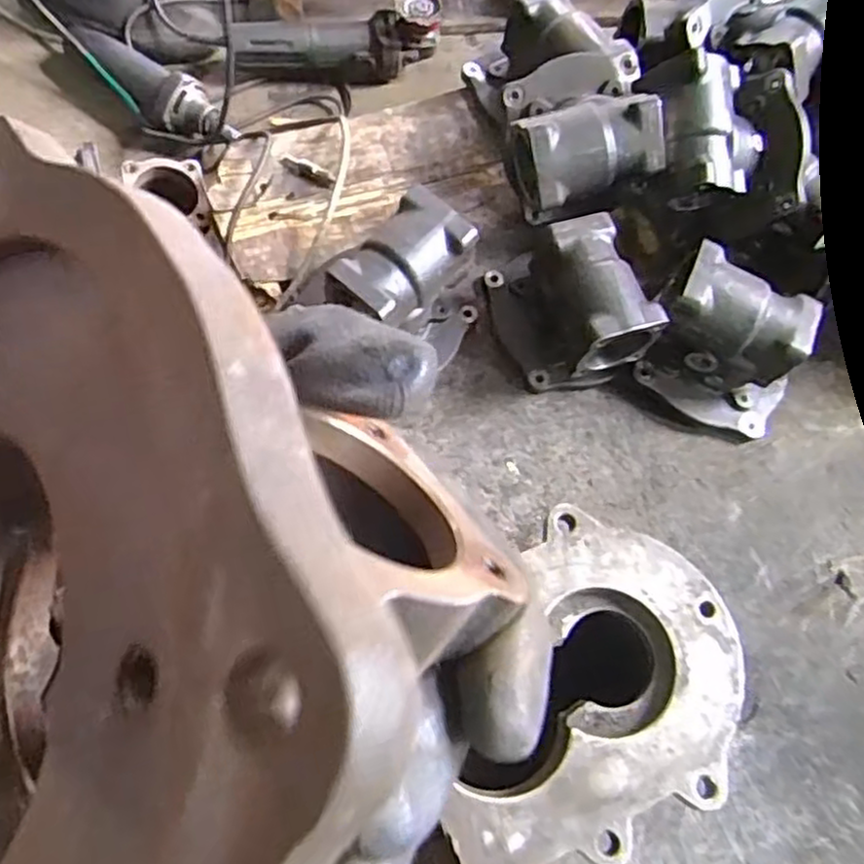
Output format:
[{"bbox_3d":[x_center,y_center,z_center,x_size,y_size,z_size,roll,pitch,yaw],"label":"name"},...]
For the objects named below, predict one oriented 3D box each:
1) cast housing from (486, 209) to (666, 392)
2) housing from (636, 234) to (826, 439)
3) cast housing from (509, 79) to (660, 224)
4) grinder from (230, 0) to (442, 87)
[{"bbox_3d":[0.125,-0.127,0.698,0.109,0.111,0.151,-20,72,-14],"label":"cast housing"},{"bbox_3d":[0.277,-0.078,0.696,0.154,0.128,0.104,28,68,5],"label":"housing"},{"bbox_3d":[0.138,-0.271,0.703,0.127,0.090,0.116,-12,70,-11],"label":"cast housing"},{"bbox_3d":[-0.124,-0.515,0.971,0.271,0.089,0.071,-2,69,-7],"label":"grinder"}]

